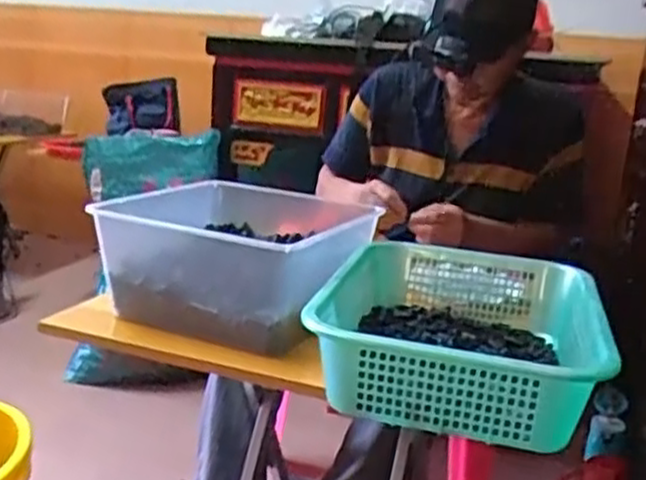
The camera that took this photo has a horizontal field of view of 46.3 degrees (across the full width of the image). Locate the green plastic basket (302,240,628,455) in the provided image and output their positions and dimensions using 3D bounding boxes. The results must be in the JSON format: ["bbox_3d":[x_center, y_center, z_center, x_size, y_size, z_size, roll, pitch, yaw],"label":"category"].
[{"bbox_3d":[0.155,0.102,0.856,0.304,0.112,0.388,5,13,8],"label":"green plastic basket"}]

